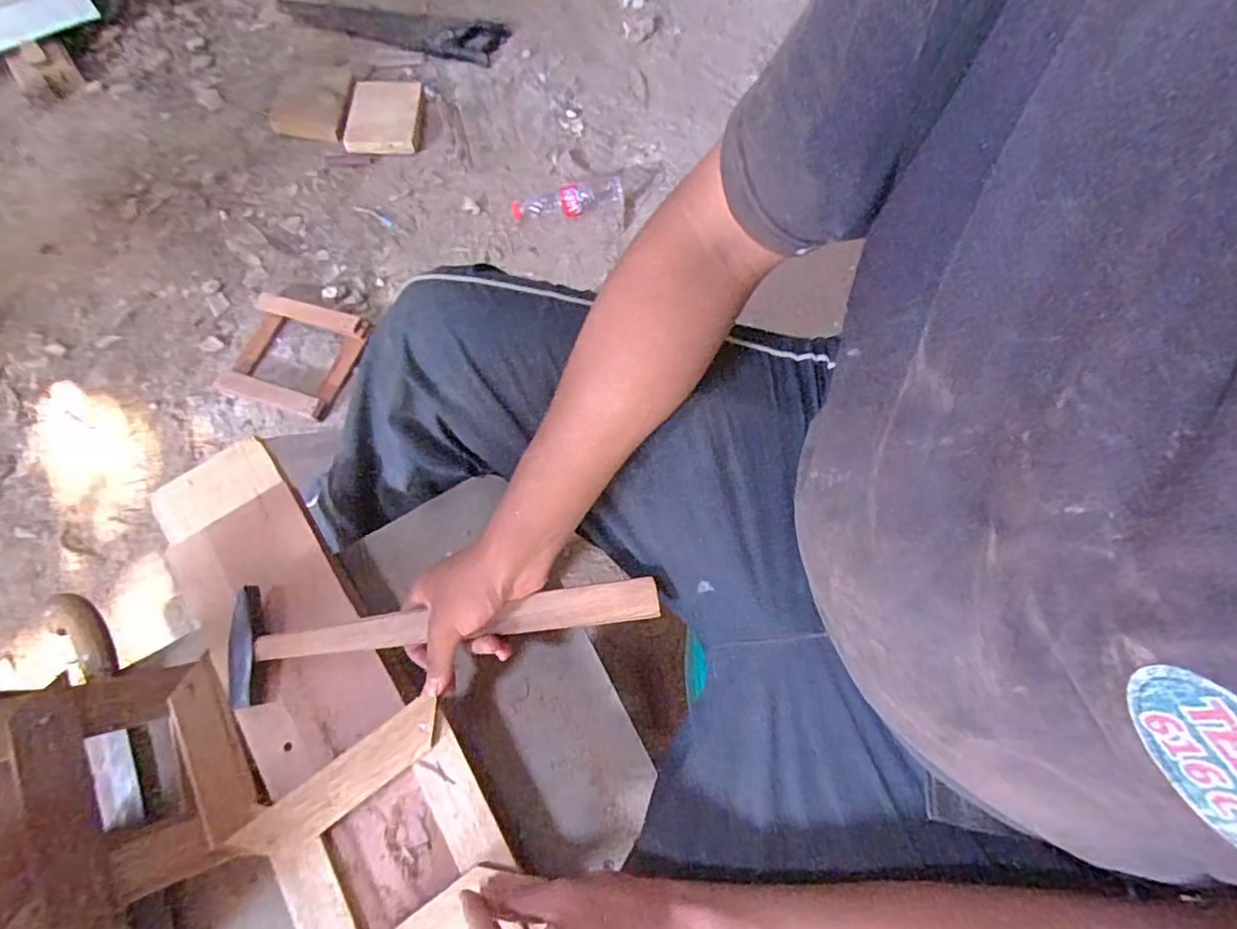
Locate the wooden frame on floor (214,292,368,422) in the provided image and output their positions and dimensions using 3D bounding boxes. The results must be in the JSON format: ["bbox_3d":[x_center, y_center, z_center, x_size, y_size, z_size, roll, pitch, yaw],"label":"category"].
[{"bbox_3d":[-0.628,-0.214,1.155,0.251,0.035,0.236,16,69,7],"label":"wooden frame on floor"}]

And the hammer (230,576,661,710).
[{"bbox_3d":[-0.135,0.119,0.458,0.328,0.016,0.080,-8,67,3],"label":"hammer"}]

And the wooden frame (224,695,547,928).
[{"bbox_3d":[-0.163,0.273,0.417,0.151,0.015,0.152,-33,71,-14],"label":"wooden frame"}]

